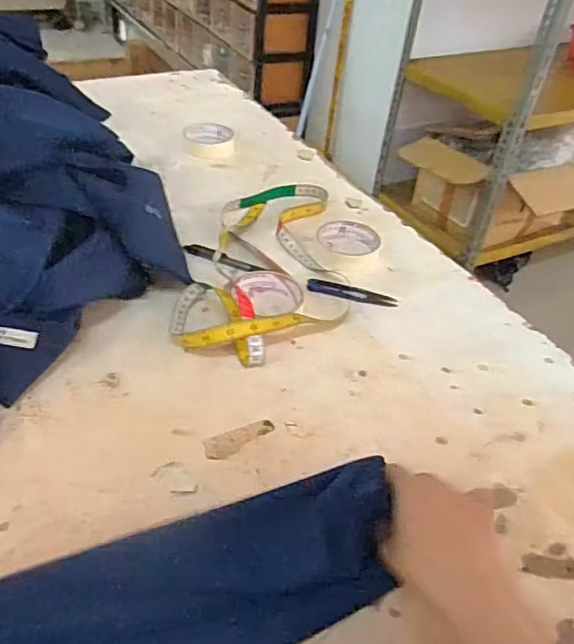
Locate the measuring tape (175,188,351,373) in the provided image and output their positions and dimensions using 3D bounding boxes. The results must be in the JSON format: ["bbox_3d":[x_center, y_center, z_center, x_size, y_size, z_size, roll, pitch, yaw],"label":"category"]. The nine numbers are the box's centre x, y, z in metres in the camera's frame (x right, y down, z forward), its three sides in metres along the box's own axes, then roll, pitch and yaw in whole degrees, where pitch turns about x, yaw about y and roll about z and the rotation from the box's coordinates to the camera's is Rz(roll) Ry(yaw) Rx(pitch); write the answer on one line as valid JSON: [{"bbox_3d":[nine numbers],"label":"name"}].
[{"bbox_3d":[-0.011,-0.081,0.719,0.178,0.033,0.362,10,40,4],"label":"measuring tape"}]

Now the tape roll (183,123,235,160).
[{"bbox_3d":[-0.126,-0.297,0.963,0.080,0.021,0.090,3,40,-4],"label":"tape roll"}]

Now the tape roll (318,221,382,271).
[{"bbox_3d":[0.079,-0.101,0.761,0.083,0.022,0.082,4,40,-3],"label":"tape roll"}]

